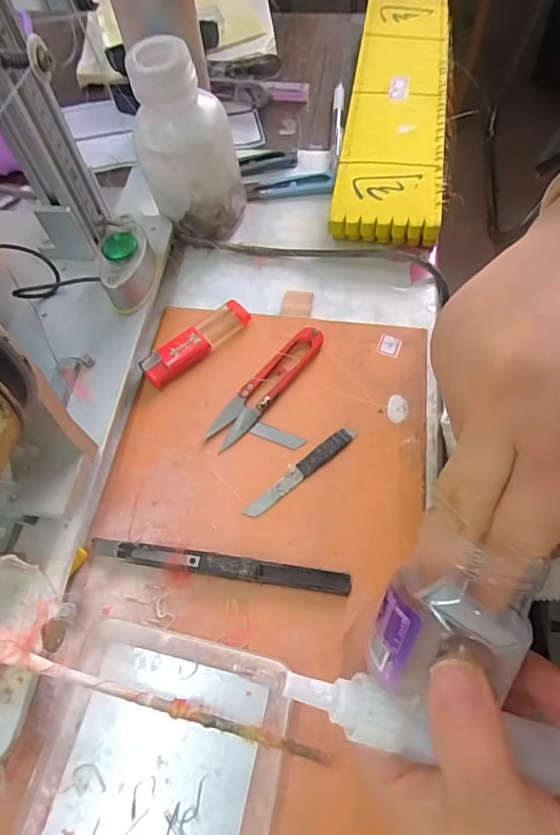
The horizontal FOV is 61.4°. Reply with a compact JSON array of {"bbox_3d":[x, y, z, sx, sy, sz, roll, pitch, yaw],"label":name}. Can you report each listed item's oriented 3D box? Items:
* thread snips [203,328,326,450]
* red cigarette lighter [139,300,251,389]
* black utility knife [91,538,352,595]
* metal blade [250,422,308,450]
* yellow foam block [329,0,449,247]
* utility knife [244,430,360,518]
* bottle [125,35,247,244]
[{"bbox_3d":[-0.008,-0.021,0.303,0.022,0.010,0.100,36,70,19],"label":"thread snips"},{"bbox_3d":[-0.056,-0.052,0.321,0.081,0.012,0.025,-42,68,-17],"label":"red cigarette lighter"},{"bbox_3d":[-0.034,0.079,0.254,0.140,0.008,0.011,7,63,6],"label":"black utility knife"},{"bbox_3d":[-0.001,0.011,0.290,0.033,0.004,0.009,20,65,13],"label":"metal blade"},{"bbox_3d":[0.104,-0.276,0.421,0.081,0.034,0.331,8,63,7],"label":"yellow foam block"},{"bbox_3d":[0.013,0.031,0.278,0.080,0.004,0.010,-36,67,-15],"label":"utility knife"},{"bbox_3d":[-0.063,-0.186,0.329,0.059,0.120,0.057,13,64,9],"label":"bottle"}]

